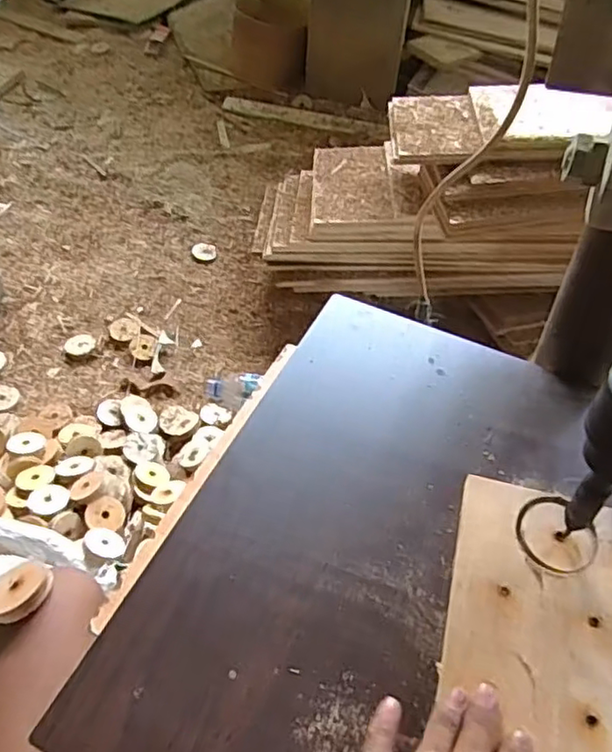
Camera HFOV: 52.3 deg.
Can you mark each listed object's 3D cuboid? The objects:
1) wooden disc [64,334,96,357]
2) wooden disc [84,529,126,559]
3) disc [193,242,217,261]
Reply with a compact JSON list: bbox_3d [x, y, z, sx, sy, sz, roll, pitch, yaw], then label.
[{"bbox_3d":[-0.399,-0.055,1.108,0.045,0.006,0.051,31,57,20],"label":"wooden disc"},{"bbox_3d":[-0.260,0.217,0.808,0.052,0.004,0.050,21,25,-16],"label":"wooden disc"},{"bbox_3d":[-0.211,-0.259,1.300,0.048,0.007,0.060,-6,52,-7],"label":"disc"}]

